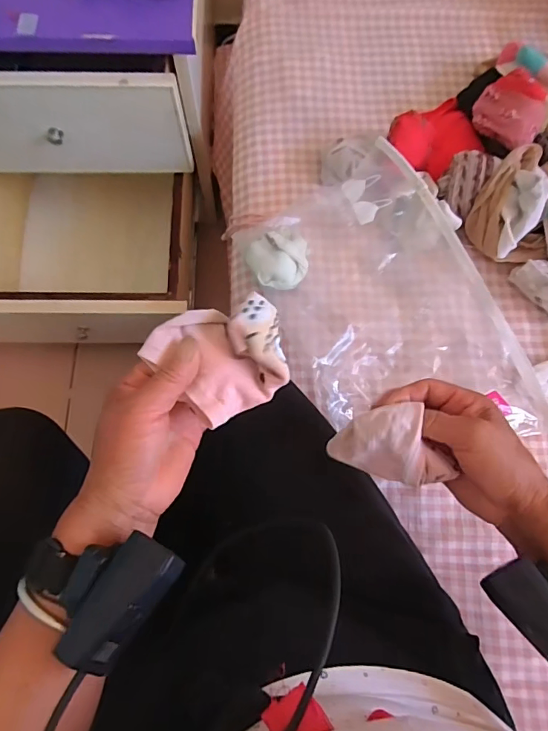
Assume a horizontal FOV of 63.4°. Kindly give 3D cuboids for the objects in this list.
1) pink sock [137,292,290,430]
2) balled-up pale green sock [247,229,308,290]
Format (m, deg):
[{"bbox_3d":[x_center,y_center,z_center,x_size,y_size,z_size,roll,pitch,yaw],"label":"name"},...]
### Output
[{"bbox_3d":[-0.034,-0.006,0.306,0.088,0.040,0.072,-27,77,-9],"label":"pink sock"},{"bbox_3d":[0.007,-0.127,0.536,0.068,0.037,0.073,0,74,-1],"label":"balled-up pale green sock"}]

